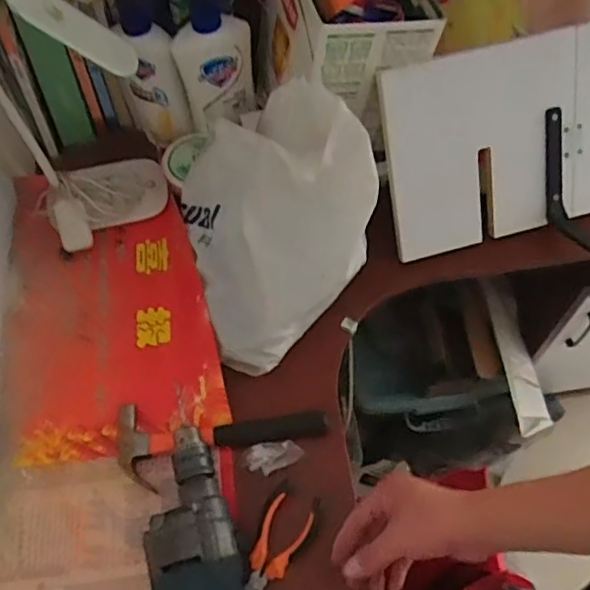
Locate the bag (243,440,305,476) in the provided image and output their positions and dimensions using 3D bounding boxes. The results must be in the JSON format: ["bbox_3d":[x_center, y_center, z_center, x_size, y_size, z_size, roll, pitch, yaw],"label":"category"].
[{"bbox_3d":[-0.025,0.176,0.671,0.062,0.013,0.034,-23,63,-9],"label":"bag"}]

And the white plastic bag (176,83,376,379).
[{"bbox_3d":[-0.026,-0.117,0.692,0.210,0.205,0.310,-16,62,-5],"label":"white plastic bag"}]

